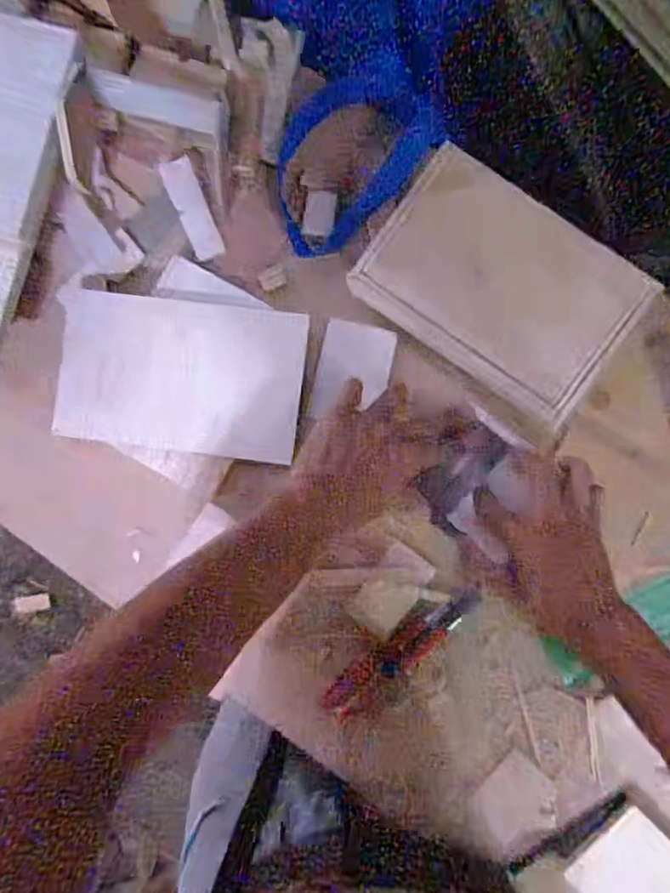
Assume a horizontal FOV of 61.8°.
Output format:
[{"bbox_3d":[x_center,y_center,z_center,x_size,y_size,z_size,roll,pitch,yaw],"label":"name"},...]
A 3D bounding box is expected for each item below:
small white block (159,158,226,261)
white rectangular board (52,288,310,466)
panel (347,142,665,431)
[{"bbox_3d":[-0.132,-0.221,0.519,0.029,0.010,0.093,-22,87,4],"label":"small white block"},{"bbox_3d":[-0.140,-0.065,0.510,0.218,0.008,0.136,7,89,1],"label":"white rectangular board"},{"bbox_3d":[0.136,-0.132,0.466,0.210,0.025,0.142,36,91,5],"label":"panel"}]

